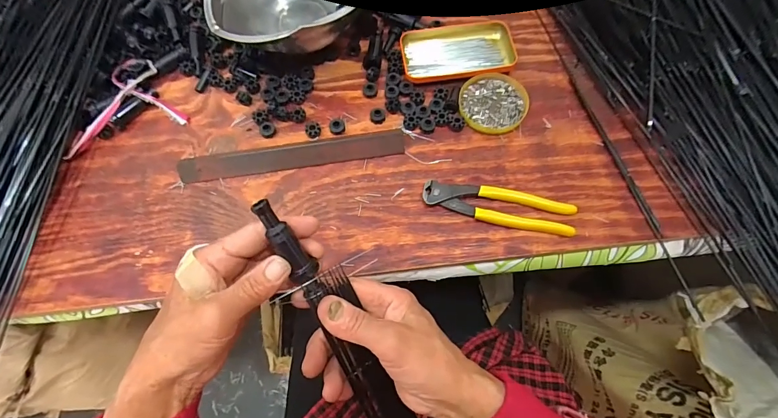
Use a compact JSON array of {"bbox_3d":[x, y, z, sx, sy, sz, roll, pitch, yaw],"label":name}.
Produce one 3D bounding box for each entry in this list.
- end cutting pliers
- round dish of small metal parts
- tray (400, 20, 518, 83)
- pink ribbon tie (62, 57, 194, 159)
[{"bbox_3d":[0.119,-0.003,0.419,0.162,0.015,0.038,13,70,7],"label":"end cutting pliers"},{"bbox_3d":[0.129,-0.134,0.473,0.082,0.009,0.086,-1,69,2],"label":"round dish of small metal parts"},{"bbox_3d":[0.088,-0.205,0.499,0.141,0.022,0.081,-9,69,-1],"label":"tray"},{"bbox_3d":[-0.337,-0.136,0.476,0.139,0.028,0.109,-21,70,-6],"label":"pink ribbon tie"}]

